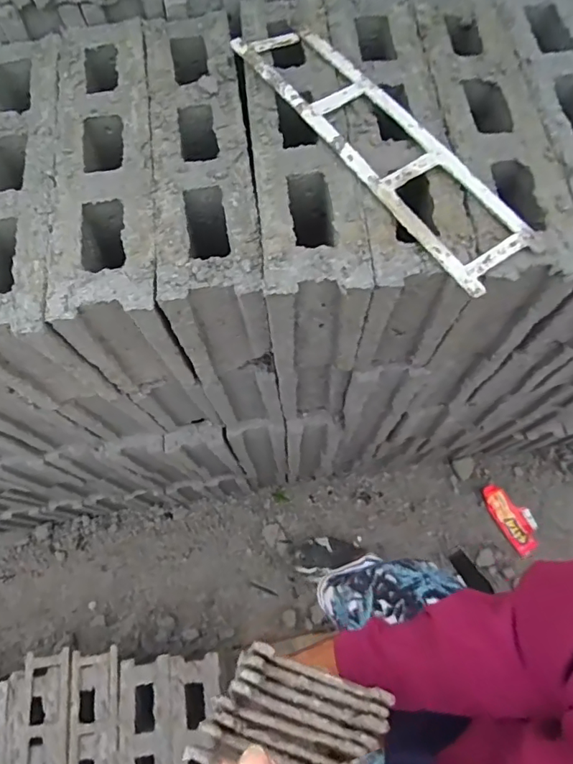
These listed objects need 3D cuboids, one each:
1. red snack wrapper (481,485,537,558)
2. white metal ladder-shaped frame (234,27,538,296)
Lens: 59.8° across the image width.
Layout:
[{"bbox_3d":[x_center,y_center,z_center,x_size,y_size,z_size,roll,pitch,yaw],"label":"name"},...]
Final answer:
[{"bbox_3d":[0.604,0.358,1.331,0.100,0.021,0.185,-27,69,-11],"label":"red snack wrapper"},{"bbox_3d":[0.085,-0.235,0.480,0.081,0.013,0.363,-33,72,-11],"label":"white metal ladder-shaped frame"}]

